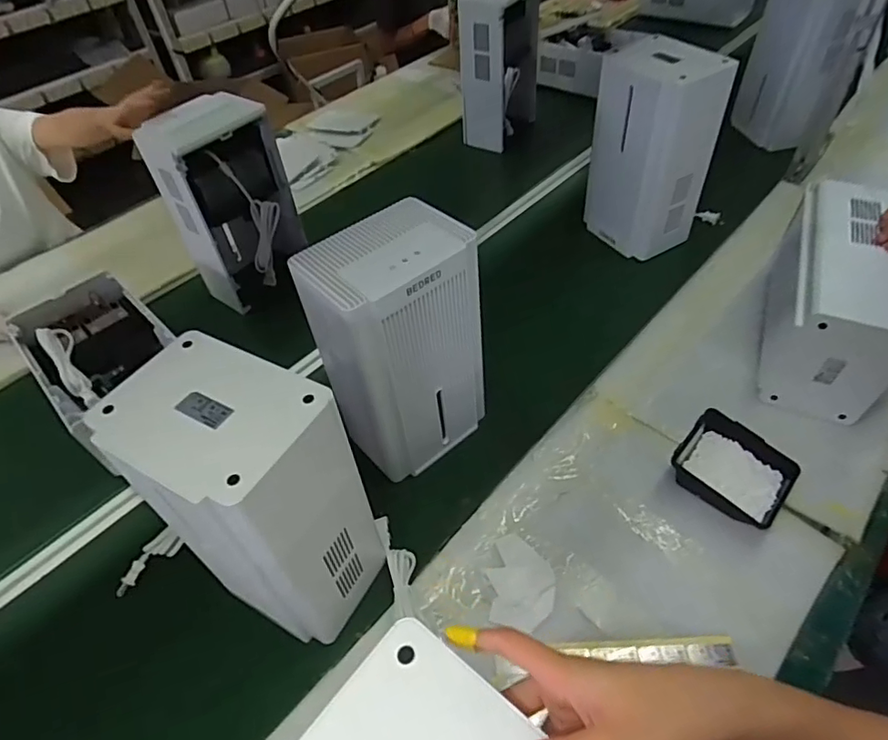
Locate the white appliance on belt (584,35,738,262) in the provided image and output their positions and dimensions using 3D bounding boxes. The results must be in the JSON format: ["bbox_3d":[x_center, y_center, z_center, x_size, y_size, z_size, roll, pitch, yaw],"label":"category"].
[{"bbox_3d":[0.398,-0.413,1.044,0.146,0.349,0.195,-20,47,-12],"label":"white appliance on belt"}]

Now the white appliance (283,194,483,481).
[{"bbox_3d":[-0.056,-0.027,0.747,0.189,0.337,0.131,-34,52,-24],"label":"white appliance"}]

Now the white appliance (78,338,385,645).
[{"bbox_3d":[-0.198,0.149,0.599,0.195,0.332,0.149,20,52,24],"label":"white appliance"}]

